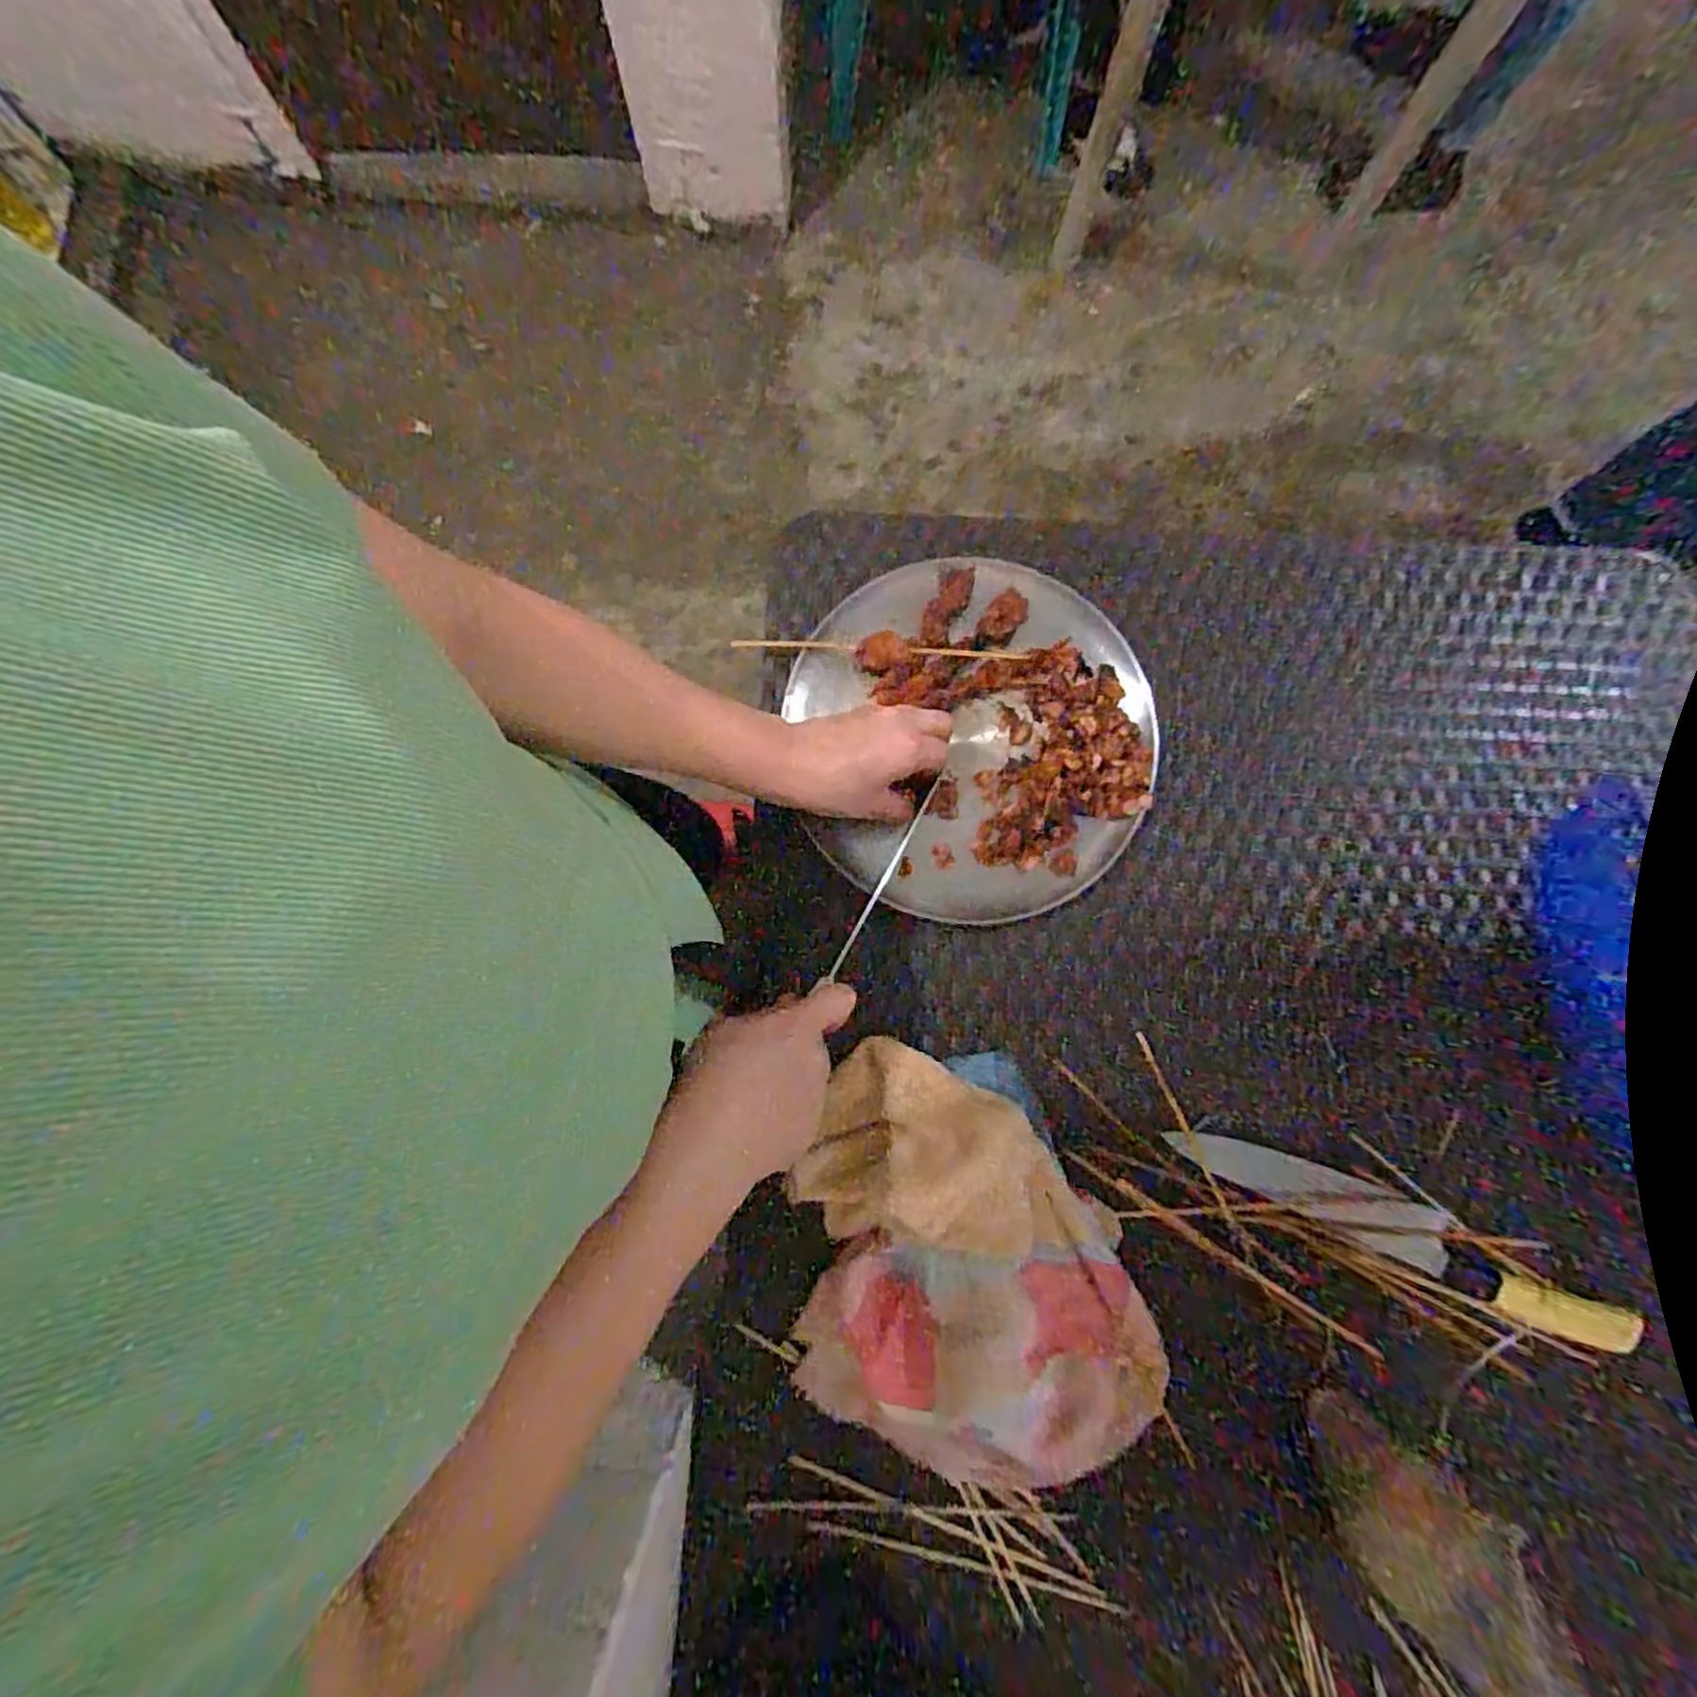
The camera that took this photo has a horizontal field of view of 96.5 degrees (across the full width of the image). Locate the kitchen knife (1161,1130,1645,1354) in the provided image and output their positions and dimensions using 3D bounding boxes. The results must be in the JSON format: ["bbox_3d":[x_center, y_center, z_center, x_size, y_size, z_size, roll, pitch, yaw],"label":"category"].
[{"bbox_3d":[0.368,0.255,0.510,0.302,0.022,0.040,25,82,2],"label":"kitchen knife"}]

